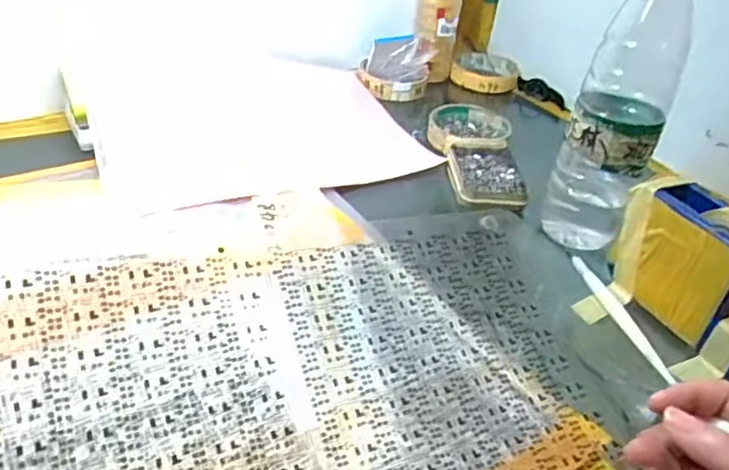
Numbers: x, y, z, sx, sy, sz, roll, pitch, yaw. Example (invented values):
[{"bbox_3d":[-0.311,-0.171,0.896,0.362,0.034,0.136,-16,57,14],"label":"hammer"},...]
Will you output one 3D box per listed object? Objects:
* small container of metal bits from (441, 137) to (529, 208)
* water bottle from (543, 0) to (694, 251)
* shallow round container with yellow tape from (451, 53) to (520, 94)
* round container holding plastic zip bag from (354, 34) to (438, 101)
[{"bbox_3d":[0.113,-0.058,0.581,0.066,0.016,0.105,4,35,-4],"label":"small container of metal bits"},{"bbox_3d":[0.188,-0.089,0.461,0.063,0.222,0.067,19,37,18],"label":"water bottle"},{"bbox_3d":[0.155,-0.209,0.796,0.083,0.021,0.092,11,36,7],"label":"shallow round container with yellow tape"},{"bbox_3d":[0.037,-0.201,0.730,0.081,0.049,0.088,10,36,5],"label":"round container holding plastic zip bag"}]

